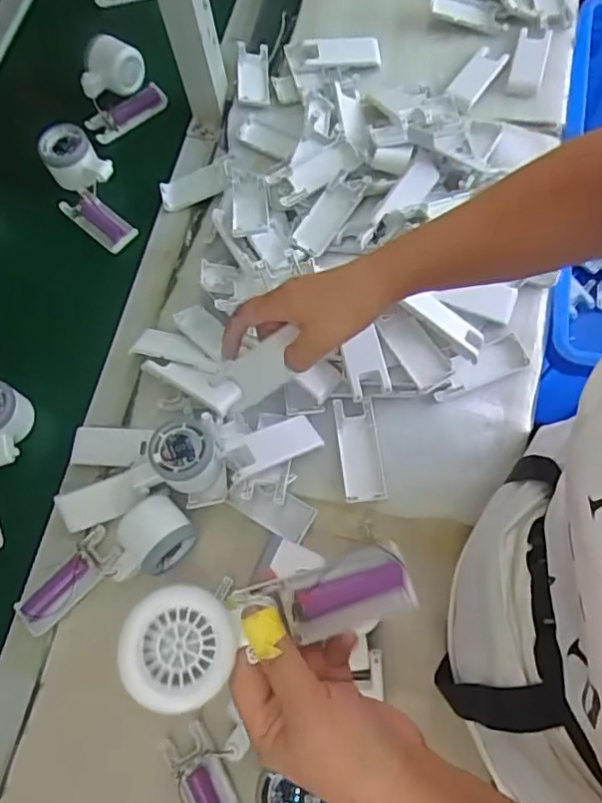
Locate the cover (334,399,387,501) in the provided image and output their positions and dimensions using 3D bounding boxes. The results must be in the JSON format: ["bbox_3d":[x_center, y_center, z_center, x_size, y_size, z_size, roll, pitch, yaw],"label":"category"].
[{"bbox_3d":[0.057,0.047,0.582,0.039,0.009,0.101,-6,70,0],"label":"cover"}]

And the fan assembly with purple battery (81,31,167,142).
[{"bbox_3d":[-0.237,-0.397,0.745,0.102,0.058,0.080,-39,73,-11],"label":"fan assembly with purple battery"}]

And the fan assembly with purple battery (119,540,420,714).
[{"bbox_3d":[-0.011,0.118,0.324,0.167,0.025,0.053,-3,66,-32],"label":"fan assembly with purple battery"}]

